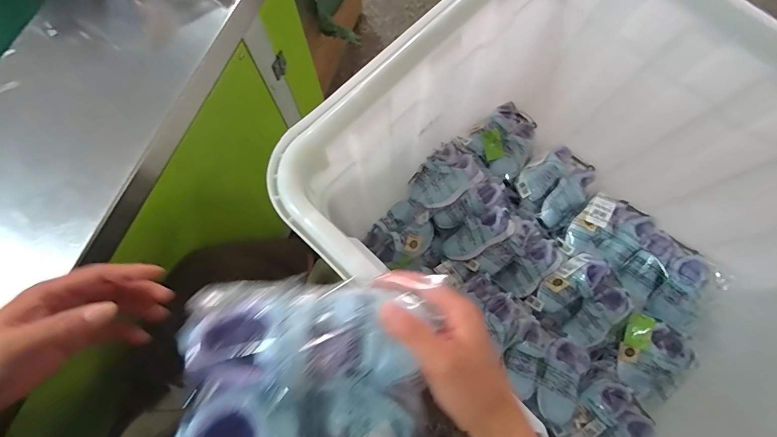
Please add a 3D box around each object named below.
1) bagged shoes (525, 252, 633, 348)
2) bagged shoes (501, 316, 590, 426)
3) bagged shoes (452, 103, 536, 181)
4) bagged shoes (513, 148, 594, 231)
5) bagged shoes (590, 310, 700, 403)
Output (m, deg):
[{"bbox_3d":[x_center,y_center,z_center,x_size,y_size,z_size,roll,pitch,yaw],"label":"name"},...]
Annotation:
[{"bbox_3d":[0.484,0.203,0.904,0.191,0.079,0.192,-44,80,-10],"label":"bagged shoes"},{"bbox_3d":[0.362,0.348,0.844,0.186,0.066,0.173,34,78,8],"label":"bagged shoes"},{"bbox_3d":[0.318,-0.214,1.001,0.203,0.072,0.175,-42,79,-10],"label":"bagged shoes"},{"bbox_3d":[0.444,-0.090,0.970,0.177,0.091,0.194,38,78,9],"label":"bagged shoes"},{"bbox_3d":[0.613,0.329,0.864,0.164,0.086,0.187,39,79,9],"label":"bagged shoes"}]

